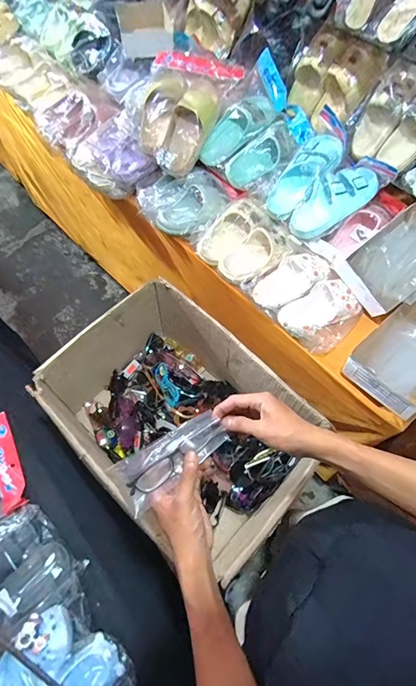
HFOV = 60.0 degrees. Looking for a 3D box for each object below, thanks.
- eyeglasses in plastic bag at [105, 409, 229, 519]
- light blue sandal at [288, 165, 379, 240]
[{"bbox_3d":[-0.044,0.146,0.462,0.143,0.041,0.063,-31,68,-17],"label":"eyeglasses in plastic bag"},{"bbox_3d":[0.317,-0.358,0.913,0.237,0.069,0.101,-36,67,7],"label":"light blue sandal"}]

